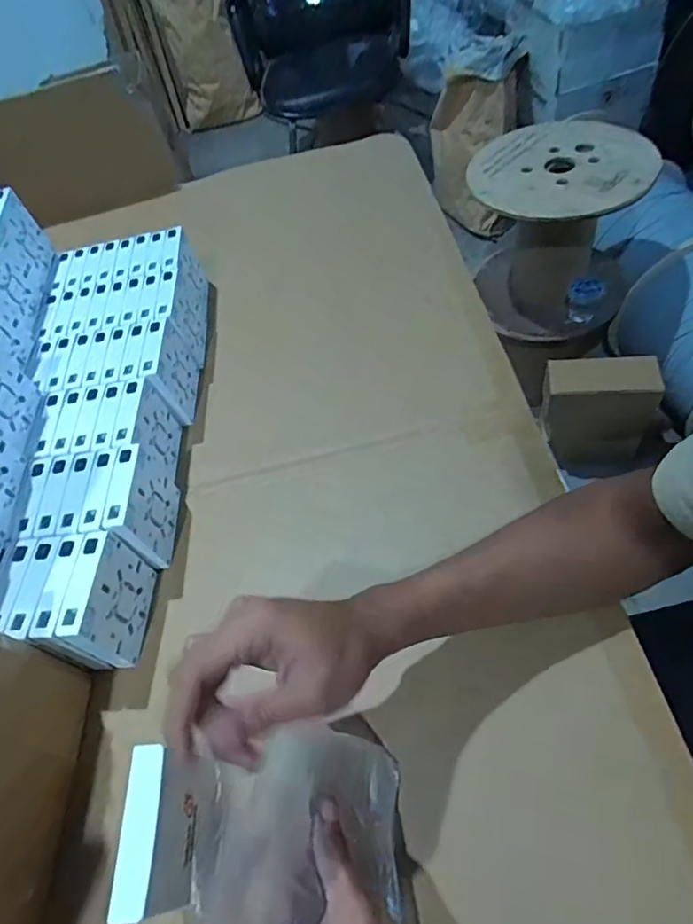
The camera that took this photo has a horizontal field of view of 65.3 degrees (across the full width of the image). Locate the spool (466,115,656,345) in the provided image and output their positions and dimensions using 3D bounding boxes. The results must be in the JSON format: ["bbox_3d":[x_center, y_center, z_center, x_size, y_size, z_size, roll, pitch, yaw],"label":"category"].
[{"bbox_3d":[0.456,-0.515,1.197,0.344,0.326,0.379,10,58,18],"label":"spool"}]

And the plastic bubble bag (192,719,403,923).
[{"bbox_3d":[-0.023,0.223,0.330,0.123,0.014,0.112,17,44,-12],"label":"plastic bubble bag"}]

